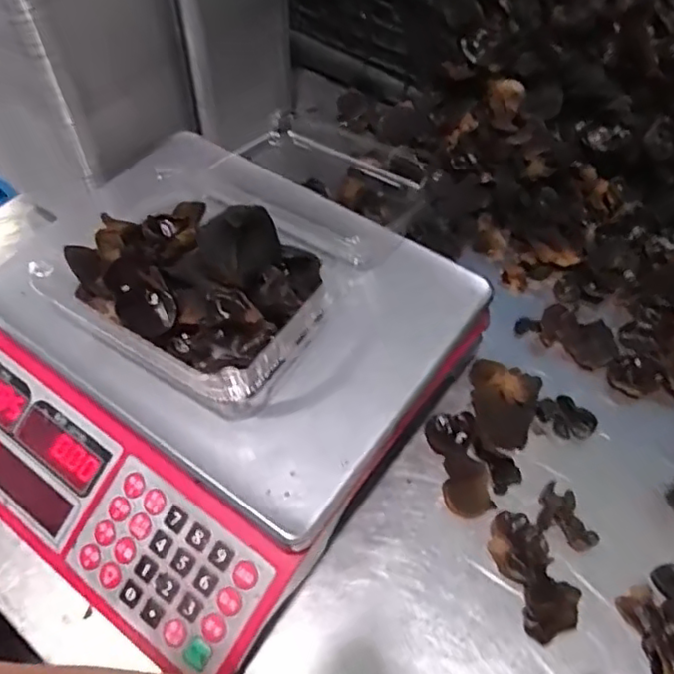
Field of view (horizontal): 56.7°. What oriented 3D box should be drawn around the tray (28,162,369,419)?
[{"bbox_3d":[-0.087,-0.056,0.402,0.164,0.091,0.151,26,60,18],"label":"tray"}]

